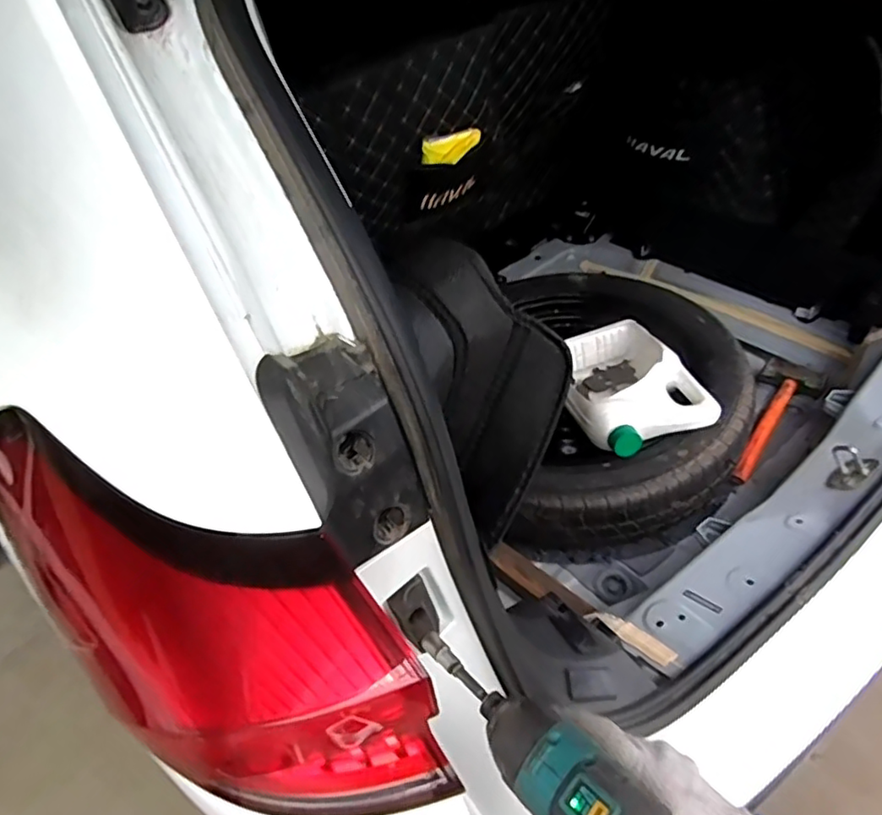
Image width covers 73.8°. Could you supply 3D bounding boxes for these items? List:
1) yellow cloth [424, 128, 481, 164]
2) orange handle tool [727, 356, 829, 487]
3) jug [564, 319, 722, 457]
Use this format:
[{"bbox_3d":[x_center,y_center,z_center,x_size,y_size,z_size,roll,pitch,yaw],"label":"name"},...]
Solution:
[{"bbox_3d":[0.022,-0.471,1.059,0.115,0.047,0.023,-30,45,-16],"label":"yellow cloth"},{"bbox_3d":[0.636,0.028,1.117,0.110,0.055,0.335,19,53,31],"label":"orange handle tool"},{"bbox_3d":[0.335,-0.047,1.057,0.244,0.121,0.311,-2,26,6],"label":"jug"}]

